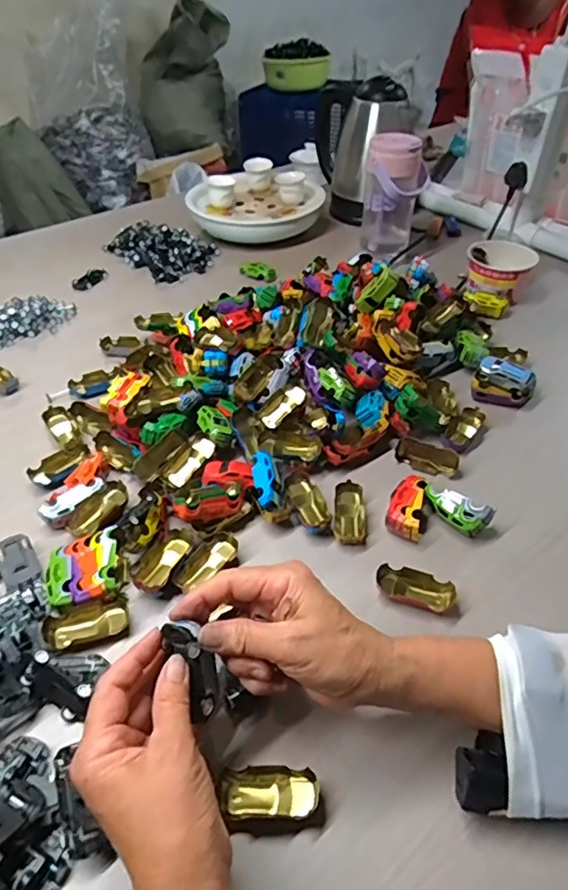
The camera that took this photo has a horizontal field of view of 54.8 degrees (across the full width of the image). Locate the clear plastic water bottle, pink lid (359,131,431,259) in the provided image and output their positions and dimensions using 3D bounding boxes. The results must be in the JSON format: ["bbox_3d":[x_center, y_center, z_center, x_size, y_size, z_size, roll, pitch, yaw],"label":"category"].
[{"bbox_3d":[0.175,-0.389,0.875,0.094,0.186,0.094,7,45,7],"label":"clear plastic water bottle, pink lid"}]

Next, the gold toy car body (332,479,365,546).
[{"bbox_3d":[0.063,0.064,0.525,0.029,0.015,0.065,2,44,2],"label":"gold toy car body"}]

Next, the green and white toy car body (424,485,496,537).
[{"bbox_3d":[0.159,0.062,0.514,0.064,0.036,0.022,30,52,27],"label":"green and white toy car body"}]

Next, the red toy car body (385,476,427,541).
[{"bbox_3d":[0.118,0.059,0.522,0.033,0.028,0.070,13,46,13],"label":"red toy car body"}]

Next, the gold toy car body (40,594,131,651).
[{"bbox_3d":[-0.159,0.146,0.444,0.064,0.020,0.034,-17,47,-17],"label":"gold toy car body"}]

